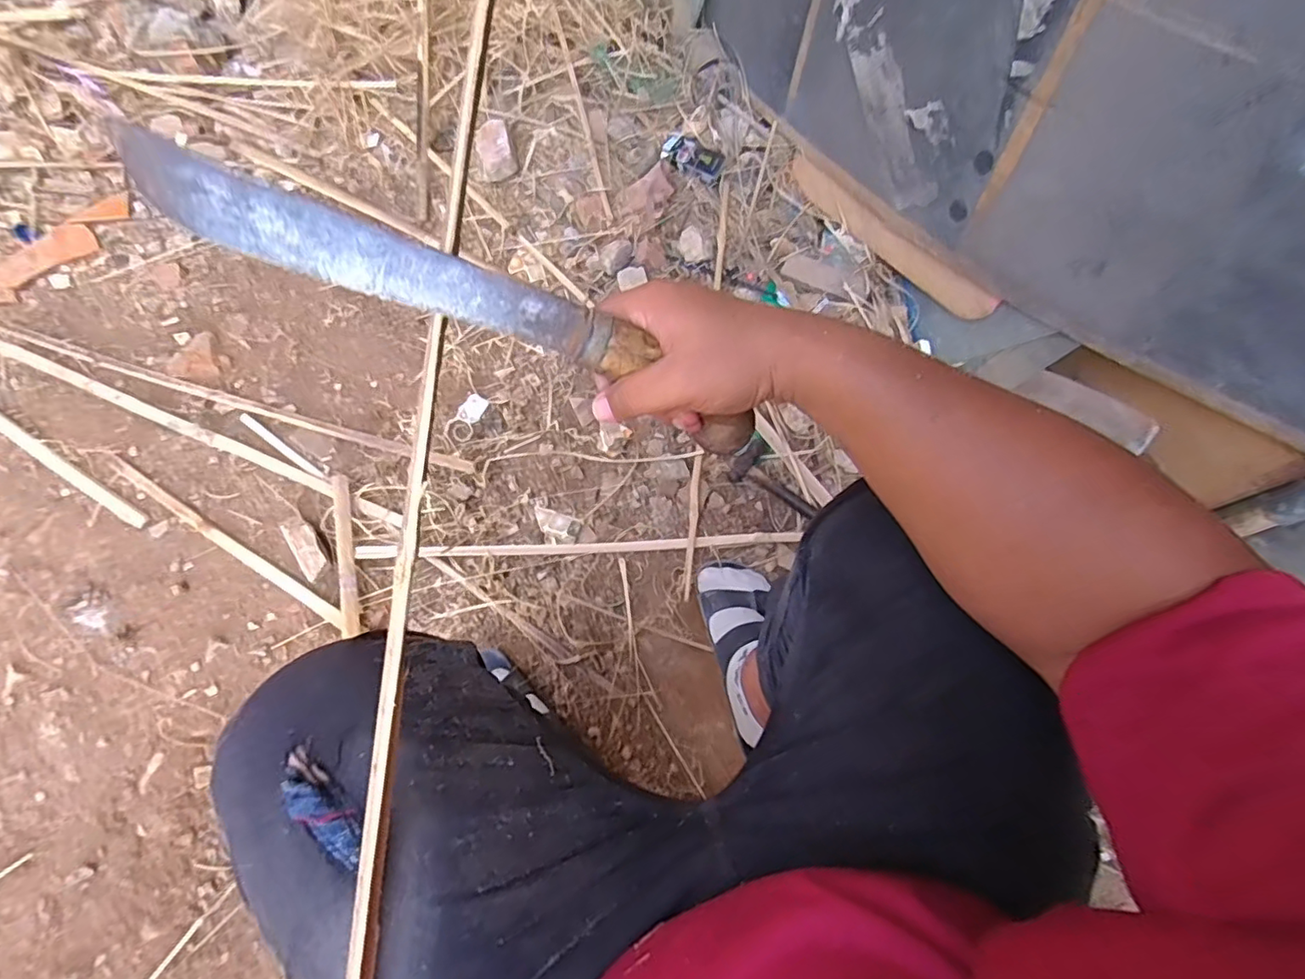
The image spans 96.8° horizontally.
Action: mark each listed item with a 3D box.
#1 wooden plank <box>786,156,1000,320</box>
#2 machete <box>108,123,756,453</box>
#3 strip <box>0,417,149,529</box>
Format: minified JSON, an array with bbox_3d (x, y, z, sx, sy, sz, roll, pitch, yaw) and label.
[{"bbox_3d":[0.346,-0.389,0.870,0.016,0.076,0.414,-29,60,-9],"label":"wooden plank"},{"bbox_3d":[-0.085,-0.097,0.313,0.323,0.046,0.033,19,28,-18],"label":"machete"},{"bbox_3d":[-0.993,-0.107,0.868,0.637,0.015,0.022,30,75,9],"label":"strip"}]

